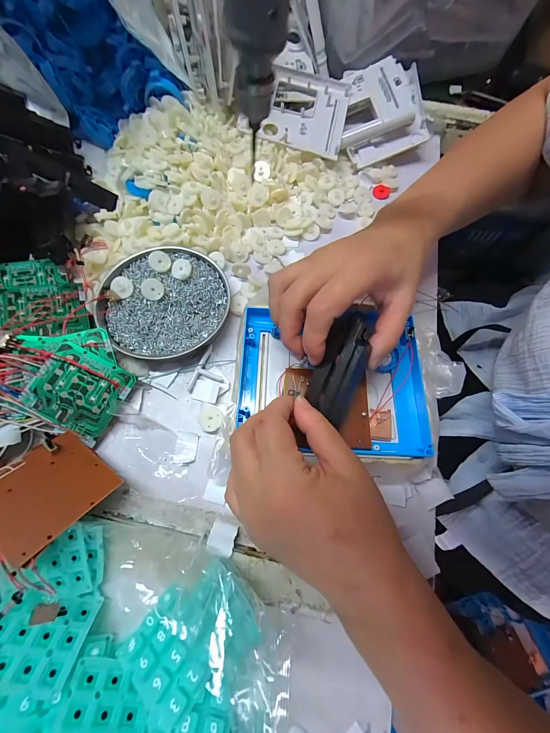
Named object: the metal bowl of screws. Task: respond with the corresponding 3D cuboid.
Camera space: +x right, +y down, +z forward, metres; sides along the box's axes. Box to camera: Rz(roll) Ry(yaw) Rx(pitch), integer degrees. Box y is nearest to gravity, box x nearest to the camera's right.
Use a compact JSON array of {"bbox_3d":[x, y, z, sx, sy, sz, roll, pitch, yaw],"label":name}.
[{"bbox_3d":[-0.120,-0.073,0.303,0.133,0.023,0.121,1,70,-2],"label":"metal bowl of screws"}]

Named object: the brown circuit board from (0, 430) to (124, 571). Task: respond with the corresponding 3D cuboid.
[{"bbox_3d":[-0.170,0.091,0.209,0.073,0.004,0.075,31,42,18],"label":"brown circuit board"}]

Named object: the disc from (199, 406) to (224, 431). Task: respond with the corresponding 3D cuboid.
[{"bbox_3d":[-0.062,0.050,0.267,0.023,0.006,0.024,1,70,-2],"label":"disc"}]

